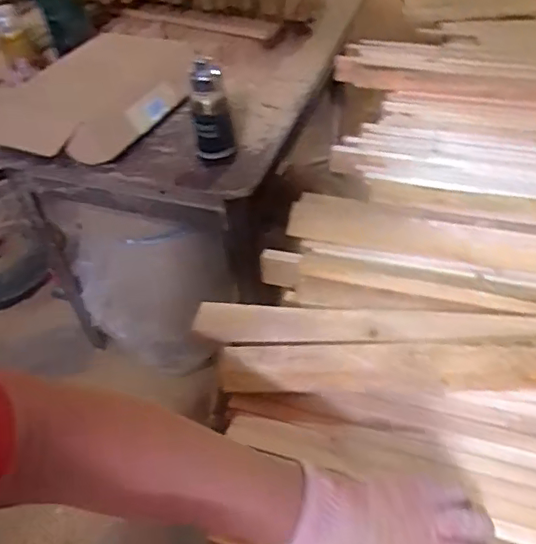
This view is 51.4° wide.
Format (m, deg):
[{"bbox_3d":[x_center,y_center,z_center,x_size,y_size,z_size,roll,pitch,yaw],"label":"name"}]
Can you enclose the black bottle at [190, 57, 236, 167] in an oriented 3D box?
[{"bbox_3d":[-0.100,-0.274,1.001,0.072,0.198,0.066,-8,45,-3],"label":"black bottle"}]

